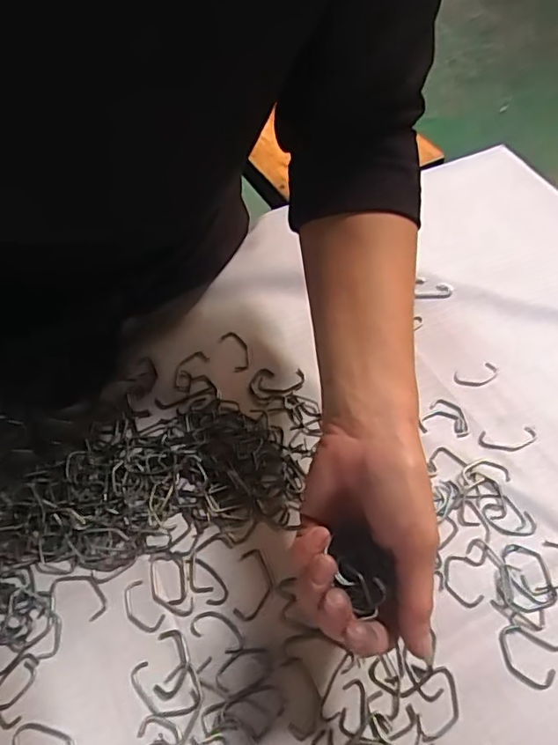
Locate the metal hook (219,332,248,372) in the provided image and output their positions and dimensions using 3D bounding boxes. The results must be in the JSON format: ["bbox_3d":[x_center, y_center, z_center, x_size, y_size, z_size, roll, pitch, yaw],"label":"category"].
[{"bbox_3d":[-0.034,-0.017,0.463,0.017,0.004,0.037,-19,69,-13],"label":"metal hook"}]

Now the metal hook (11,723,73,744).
[{"bbox_3d":[-0.127,0.200,0.307,0.036,0.004,0.017,15,55,12],"label":"metal hook"}]

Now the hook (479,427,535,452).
[{"bbox_3d":[0.166,0.049,0.414,0.043,0.004,0.017,-8,54,-5],"label":"hook"}]

